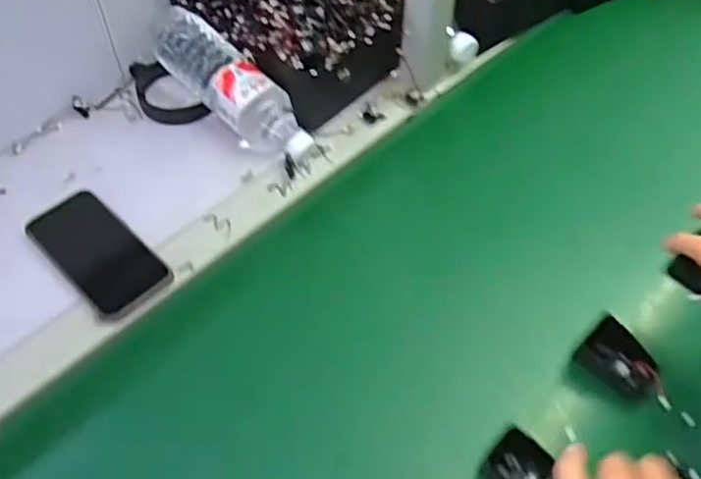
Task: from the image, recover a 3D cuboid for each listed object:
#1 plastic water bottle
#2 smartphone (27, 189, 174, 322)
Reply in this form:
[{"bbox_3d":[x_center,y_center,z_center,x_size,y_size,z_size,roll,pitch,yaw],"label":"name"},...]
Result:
[{"bbox_3d":[-0.142,-0.177,0.749,0.253,0.066,0.062,45,65,11],"label":"plastic water bottle"},{"bbox_3d":[-0.251,0.012,0.665,0.075,0.013,0.156,-38,63,-24],"label":"smartphone"}]

